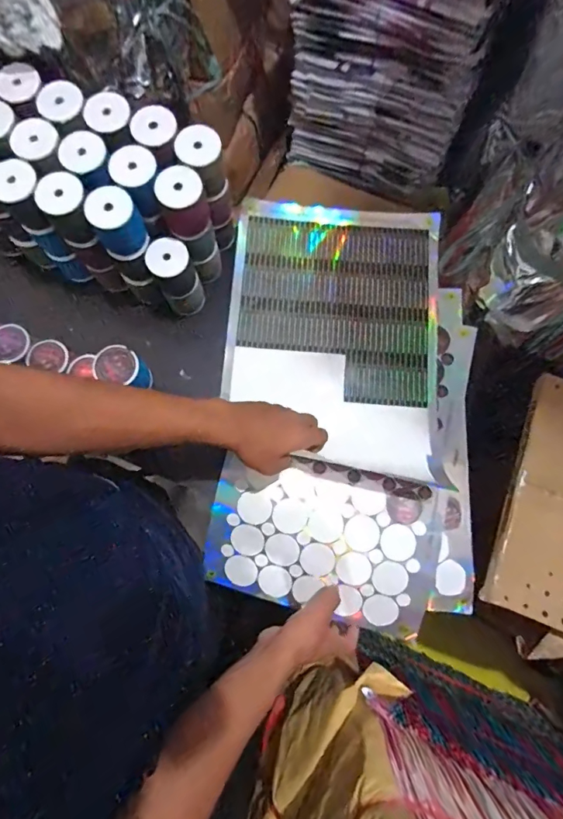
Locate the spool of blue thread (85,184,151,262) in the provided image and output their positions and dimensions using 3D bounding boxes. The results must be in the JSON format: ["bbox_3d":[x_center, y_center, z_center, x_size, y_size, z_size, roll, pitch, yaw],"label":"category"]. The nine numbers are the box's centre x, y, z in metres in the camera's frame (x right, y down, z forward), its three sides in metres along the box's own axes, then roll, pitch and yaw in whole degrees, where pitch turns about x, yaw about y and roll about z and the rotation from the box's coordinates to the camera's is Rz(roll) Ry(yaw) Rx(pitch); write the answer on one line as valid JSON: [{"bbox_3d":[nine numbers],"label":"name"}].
[{"bbox_3d":[-0.202,-0.228,0.536,0.056,0.069,0.054,0,77,-1],"label":"spool of blue thread"}]

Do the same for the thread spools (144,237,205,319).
[{"bbox_3d":[-0.149,-0.183,0.629,0.057,0.145,0.050,-26,79,-6],"label":"thread spools"}]

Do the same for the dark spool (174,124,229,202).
[{"bbox_3d":[-0.100,-0.308,0.550,0.054,0.069,0.056,0,77,-1],"label":"dark spool"}]

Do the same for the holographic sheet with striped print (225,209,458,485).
[{"bbox_3d":[0.080,-0.122,0.666,0.317,0.042,0.432,5,77,0],"label":"holographic sheet with striped print"}]

